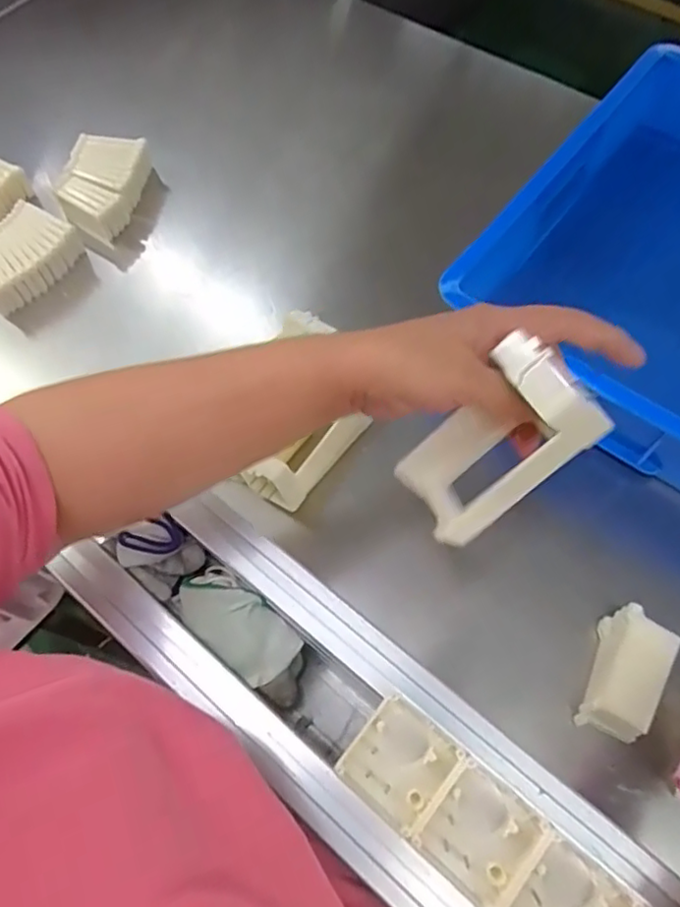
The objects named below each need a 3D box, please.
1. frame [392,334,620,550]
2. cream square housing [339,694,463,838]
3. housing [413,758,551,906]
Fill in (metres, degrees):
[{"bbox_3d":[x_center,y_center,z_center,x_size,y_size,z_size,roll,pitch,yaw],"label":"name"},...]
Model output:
[{"bbox_3d":[0.082,-0.001,0.322,0.050,0.111,0.057,-2,59,-37],"label":"frame"},{"bbox_3d":[0.032,0.163,0.332,0.048,0.019,0.049,36,71,18],"label":"cream square housing"},{"bbox_3d":[0.071,0.192,0.316,0.048,0.017,0.048,37,72,18],"label":"housing"}]

